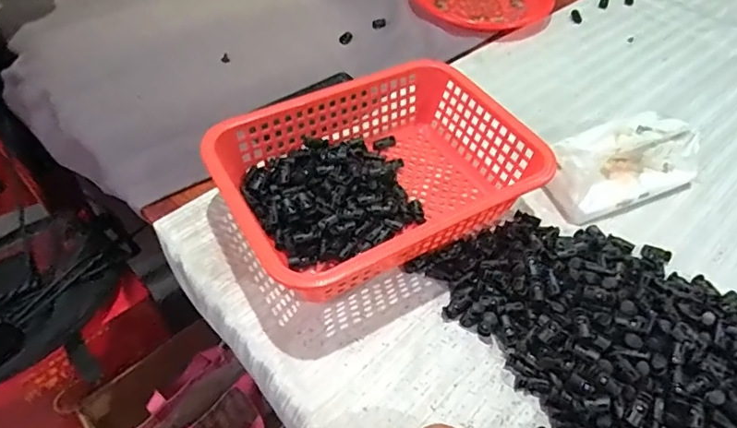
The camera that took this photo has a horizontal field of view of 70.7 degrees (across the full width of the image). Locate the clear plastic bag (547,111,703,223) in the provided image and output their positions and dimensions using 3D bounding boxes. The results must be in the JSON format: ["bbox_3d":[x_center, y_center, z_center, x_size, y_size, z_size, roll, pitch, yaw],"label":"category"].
[{"bbox_3d":[0.279,-0.060,0.570,0.172,0.071,0.084,-18,53,-16],"label":"clear plastic bag"}]

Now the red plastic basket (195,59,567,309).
[{"bbox_3d":[0.010,-0.039,0.530,0.290,0.084,0.215,-23,55,-19],"label":"red plastic basket"}]

